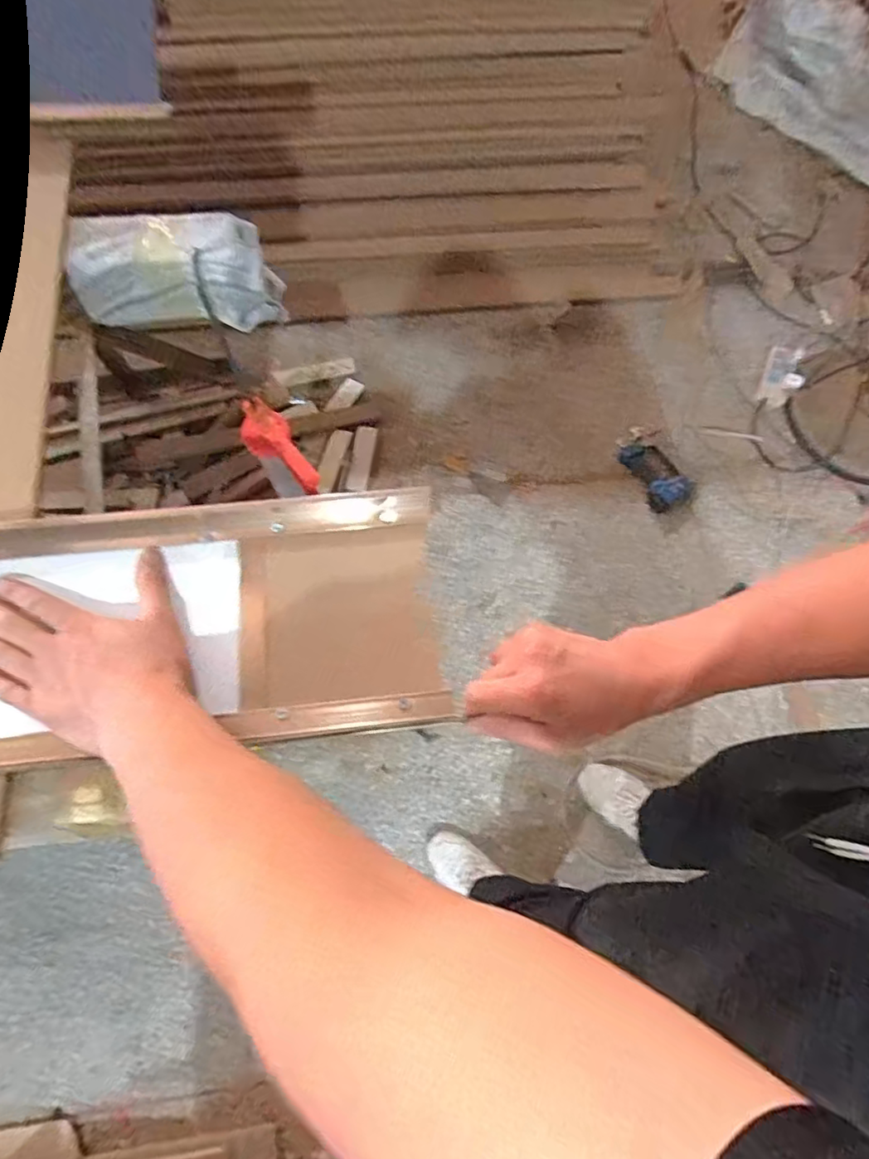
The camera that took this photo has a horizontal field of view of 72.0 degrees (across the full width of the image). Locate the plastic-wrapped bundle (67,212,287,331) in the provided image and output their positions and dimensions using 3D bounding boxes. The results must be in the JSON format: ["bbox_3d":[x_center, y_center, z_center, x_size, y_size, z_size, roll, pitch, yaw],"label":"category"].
[{"bbox_3d":[-0.266,-0.319,0.625,0.194,0.082,0.081,-3,71,-3],"label":"plastic-wrapped bundle"}]

